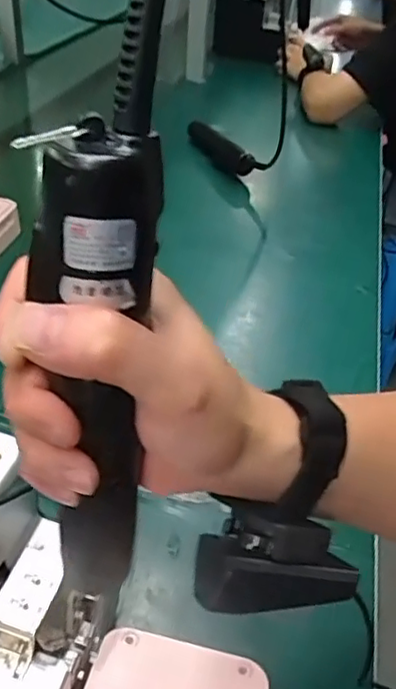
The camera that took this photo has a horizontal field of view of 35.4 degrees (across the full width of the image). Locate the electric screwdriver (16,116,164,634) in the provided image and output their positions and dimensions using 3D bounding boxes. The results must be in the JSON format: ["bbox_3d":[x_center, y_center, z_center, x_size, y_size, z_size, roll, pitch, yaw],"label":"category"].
[{"bbox_3d":[-0.036,0.031,0.242,0.040,0.223,0.032,-14,42,-25],"label":"electric screwdriver"}]

